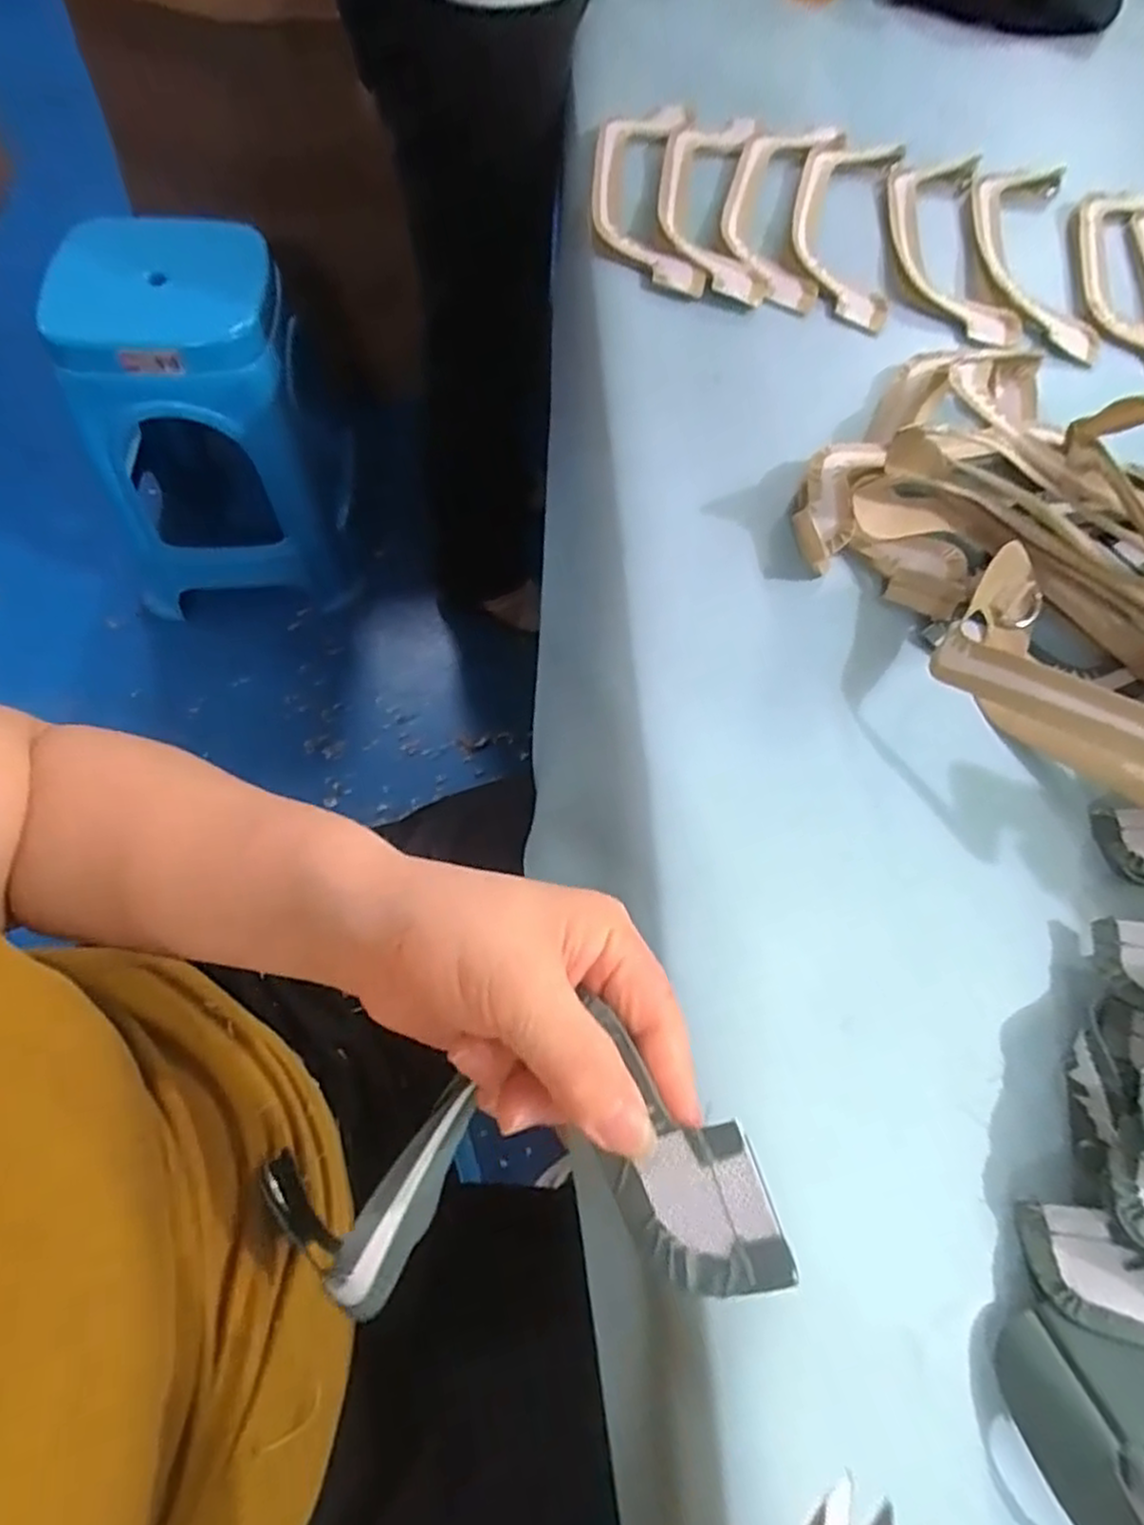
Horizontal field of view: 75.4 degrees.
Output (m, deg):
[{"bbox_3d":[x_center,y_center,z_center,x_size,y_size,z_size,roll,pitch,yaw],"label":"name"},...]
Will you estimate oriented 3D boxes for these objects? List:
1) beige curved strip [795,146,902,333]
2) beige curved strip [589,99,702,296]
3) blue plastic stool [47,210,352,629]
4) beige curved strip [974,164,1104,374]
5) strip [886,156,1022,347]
[{"bbox_3d":[0.220,-0.435,0.598,0.080,0.016,0.252,14,62,4],"label":"beige curved strip"},{"bbox_3d":[0.057,-0.459,0.595,0.080,0.016,0.250,2,62,-3],"label":"beige curved strip"},{"bbox_3d":[-0.527,-0.490,1.095,0.330,0.460,0.276,-2,62,-5],"label":"blue plastic stool"},{"bbox_3d":[0.372,-0.419,0.601,0.087,0.014,0.262,10,62,2],"label":"beige curved strip"},{"bbox_3d":[0.302,-0.421,0.596,0.079,0.015,0.240,6,62,0],"label":"strip"}]

